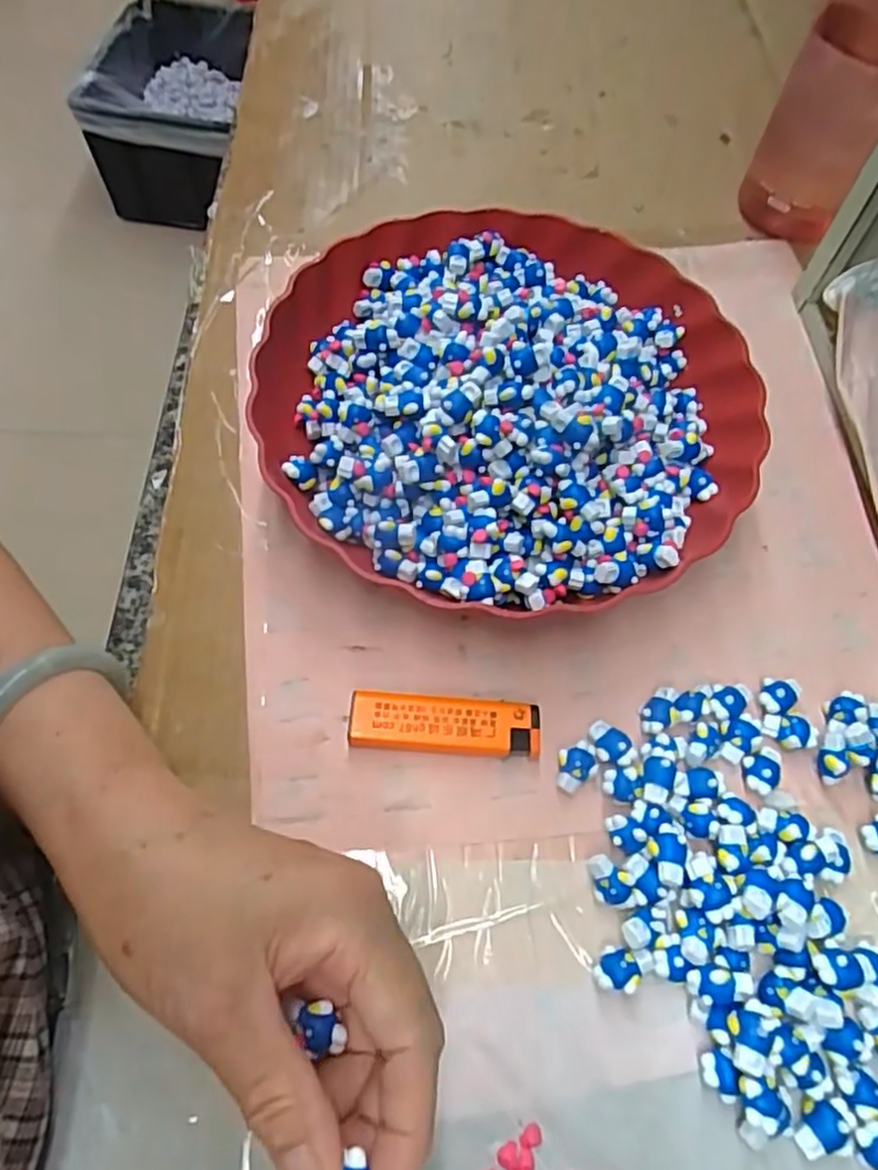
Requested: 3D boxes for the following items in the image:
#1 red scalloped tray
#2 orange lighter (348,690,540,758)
[{"bbox_3d":[0.037,-0.097,0.359,0.235,0.062,0.231,20,64,8],"label":"red scalloped tray"},{"bbox_3d":[0.003,0.060,0.302,0.079,0.014,0.022,4,63,0],"label":"orange lighter"}]

